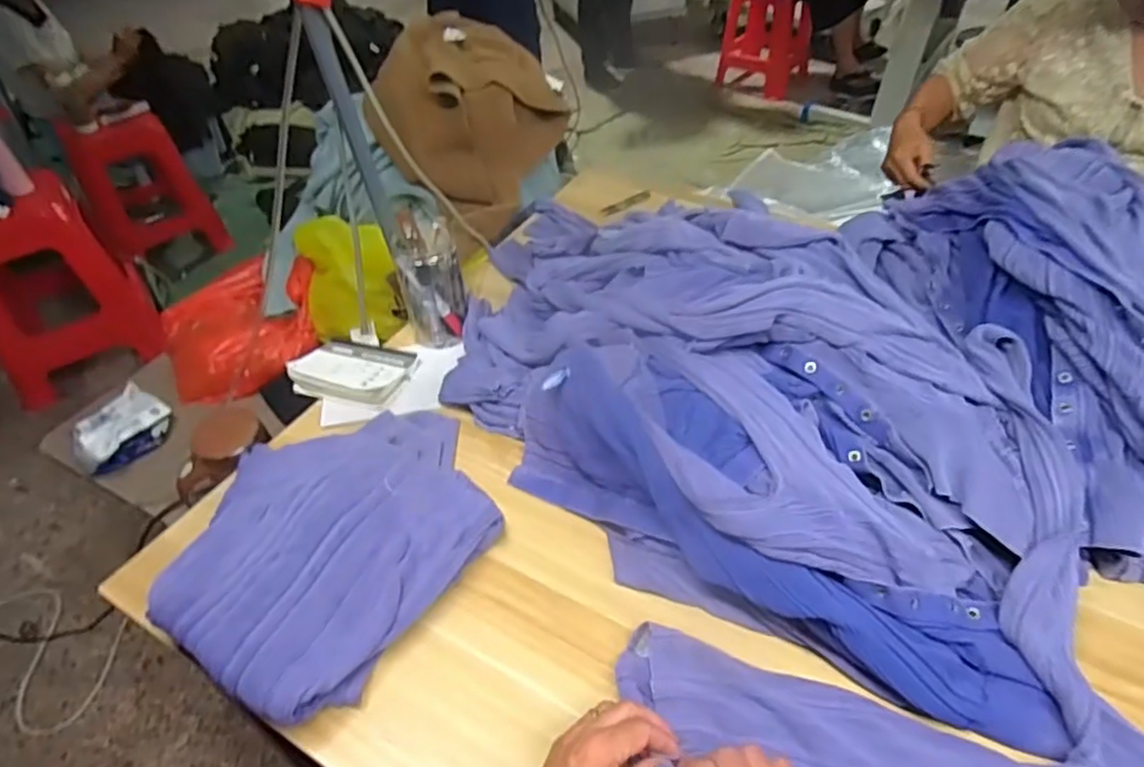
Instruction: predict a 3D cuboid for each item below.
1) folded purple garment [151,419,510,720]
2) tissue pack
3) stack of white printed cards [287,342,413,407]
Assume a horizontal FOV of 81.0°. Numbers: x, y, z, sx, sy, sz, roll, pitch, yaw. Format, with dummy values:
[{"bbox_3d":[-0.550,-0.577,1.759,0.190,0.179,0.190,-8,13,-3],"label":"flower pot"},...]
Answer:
[{"bbox_3d":[-0.241,0.142,0.694,0.273,0.063,0.336,23,50,25],"label":"folded purple garment"},{"bbox_3d":[-0.700,0.074,1.041,0.070,0.071,0.141,20,49,22],"label":"tissue pack"},{"bbox_3d":[-0.286,-0.020,0.882,0.139,0.025,0.101,14,47,17],"label":"stack of white printed cards"}]

